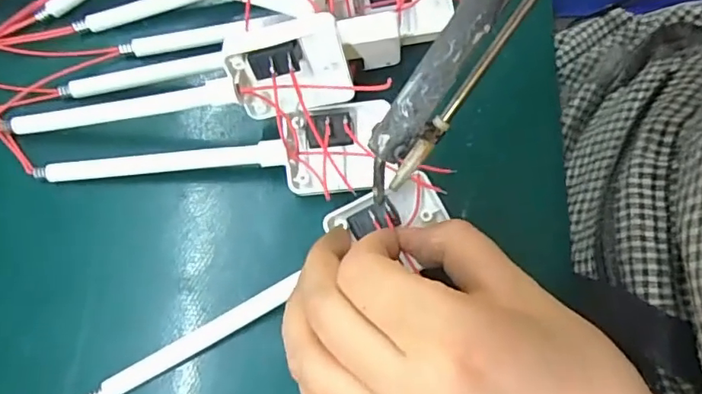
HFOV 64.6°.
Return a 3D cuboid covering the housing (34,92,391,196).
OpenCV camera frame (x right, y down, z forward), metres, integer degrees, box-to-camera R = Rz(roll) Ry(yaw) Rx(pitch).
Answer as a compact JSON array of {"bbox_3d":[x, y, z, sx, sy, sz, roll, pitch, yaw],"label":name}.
[{"bbox_3d":[-0.059,-0.013,0.239,0.148,0.019,0.036,-8,73,-5],"label":"housing"}]

